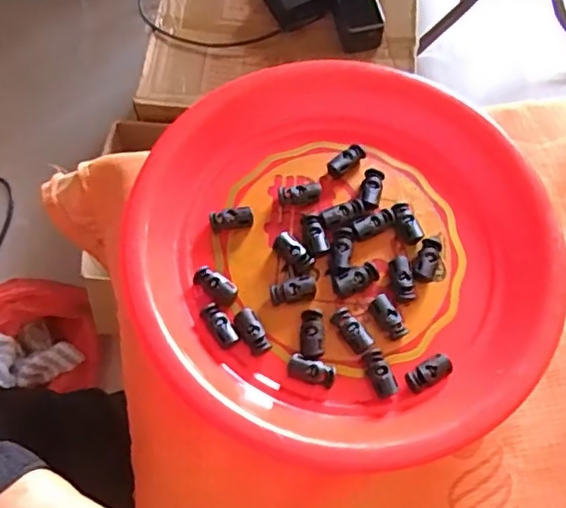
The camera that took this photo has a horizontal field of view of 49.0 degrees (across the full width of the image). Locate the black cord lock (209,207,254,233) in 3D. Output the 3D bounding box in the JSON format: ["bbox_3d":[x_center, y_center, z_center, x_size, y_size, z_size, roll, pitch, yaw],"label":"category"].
[{"bbox_3d":[-0.033,-0.022,0.390,0.028,0.010,0.011,-8,67,12],"label":"black cord lock"}]

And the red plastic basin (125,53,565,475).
[{"bbox_3d":[0.038,-0.003,0.387,0.244,0.037,0.253,1,67,-2],"label":"red plastic basin"}]

